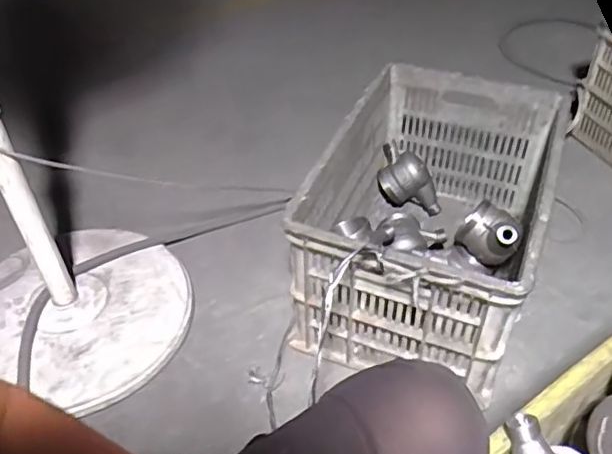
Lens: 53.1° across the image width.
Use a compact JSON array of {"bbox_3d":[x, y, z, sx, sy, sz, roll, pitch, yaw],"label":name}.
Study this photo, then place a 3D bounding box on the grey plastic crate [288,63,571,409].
[{"bbox_3d":[0.202,-0.008,0.975,0.314,0.269,0.457,18,47,18],"label":"grey plastic crate"}]

